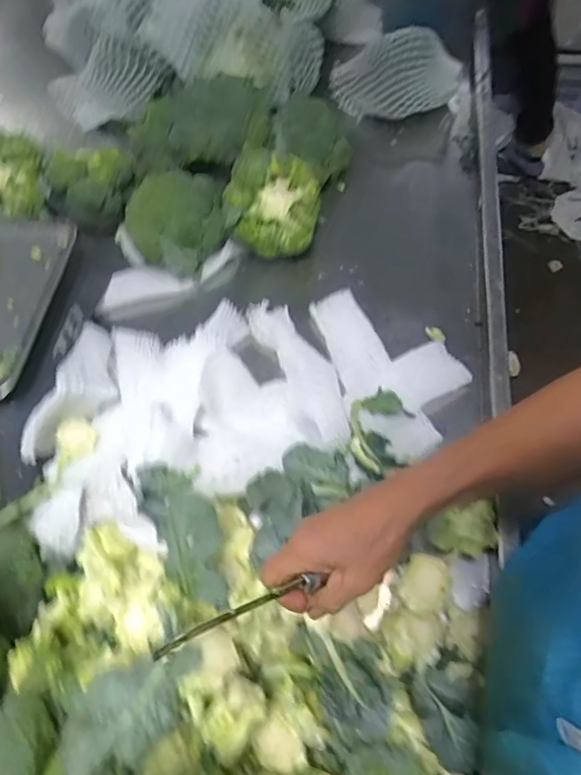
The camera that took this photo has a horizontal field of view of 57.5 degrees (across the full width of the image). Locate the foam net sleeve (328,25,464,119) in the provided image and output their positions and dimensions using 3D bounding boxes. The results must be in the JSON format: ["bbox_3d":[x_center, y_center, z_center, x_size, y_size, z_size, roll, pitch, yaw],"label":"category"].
[{"bbox_3d":[0.164,-0.499,0.838,0.198,0.121,0.062,14,66,9],"label":"foam net sleeve"}]

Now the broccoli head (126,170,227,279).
[{"bbox_3d":[-0.146,-0.227,0.706,0.139,0.089,0.105,-37,68,-14],"label":"broccoli head"}]

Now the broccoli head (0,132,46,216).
[{"bbox_3d":[-0.396,-0.284,0.728,0.123,0.066,0.101,-21,65,-7],"label":"broccoli head"}]

